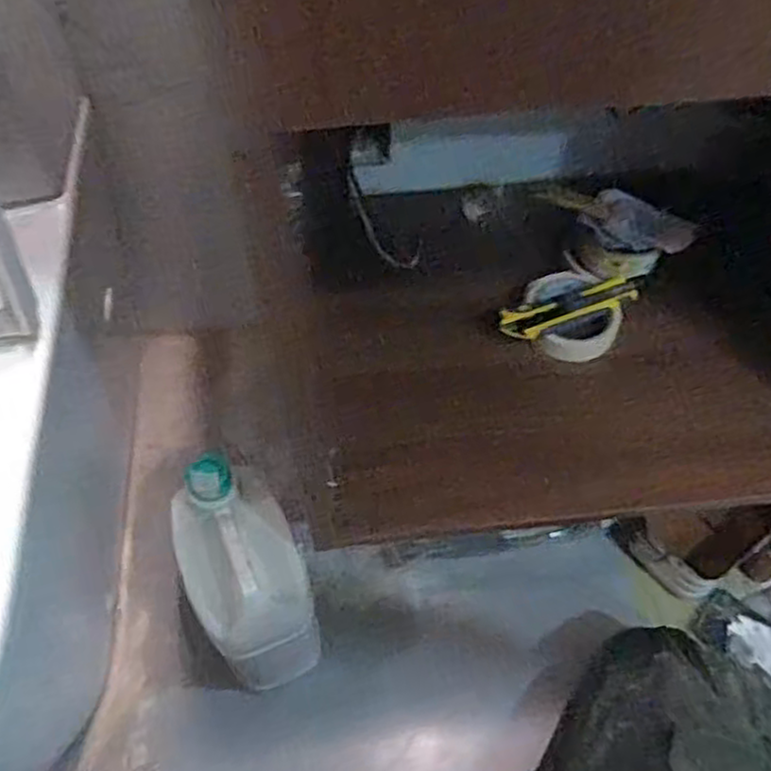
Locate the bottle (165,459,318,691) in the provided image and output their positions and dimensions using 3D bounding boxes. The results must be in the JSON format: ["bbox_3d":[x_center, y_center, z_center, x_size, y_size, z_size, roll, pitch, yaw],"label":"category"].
[{"bbox_3d":[-0.133,0.159,0.679,0.107,0.082,0.190,-24,74,-15],"label":"bottle"}]

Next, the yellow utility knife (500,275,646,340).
[{"bbox_3d":[0.190,-0.079,0.745,0.154,0.018,0.036,-19,60,-12],"label":"yellow utility knife"}]

